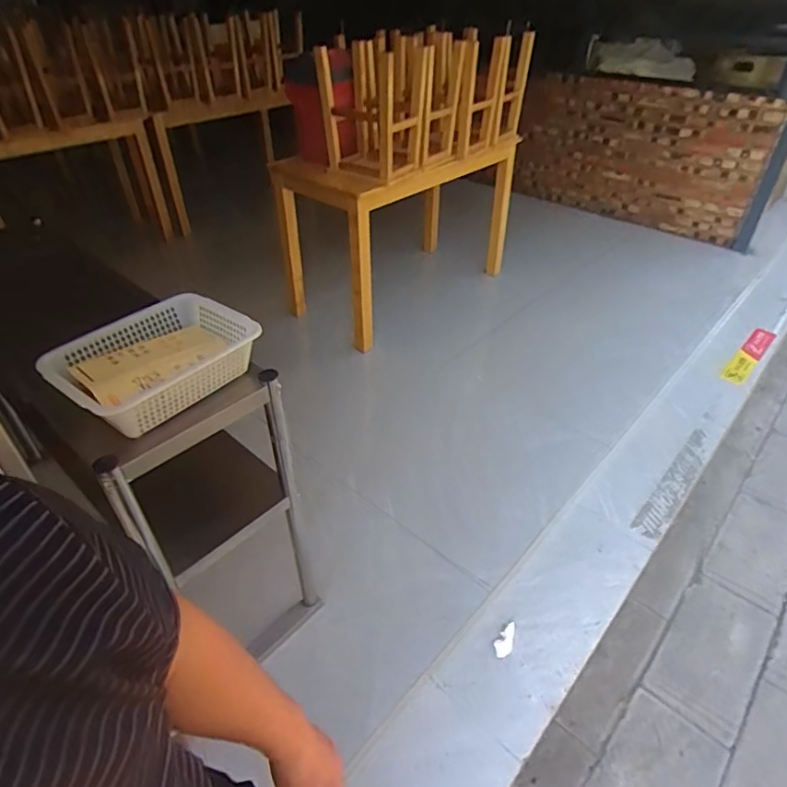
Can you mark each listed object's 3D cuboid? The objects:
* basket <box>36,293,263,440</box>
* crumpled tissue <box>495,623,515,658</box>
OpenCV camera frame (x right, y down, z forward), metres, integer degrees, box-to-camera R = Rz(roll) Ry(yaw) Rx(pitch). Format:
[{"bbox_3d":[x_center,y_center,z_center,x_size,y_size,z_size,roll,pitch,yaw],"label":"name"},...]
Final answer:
[{"bbox_3d":[-0.406,-0.059,0.921,0.226,0.079,0.320,29,48,31],"label":"basket"},{"bbox_3d":[0.331,0.720,1.528,0.047,0.011,0.104,31,48,29],"label":"crumpled tissue"}]

